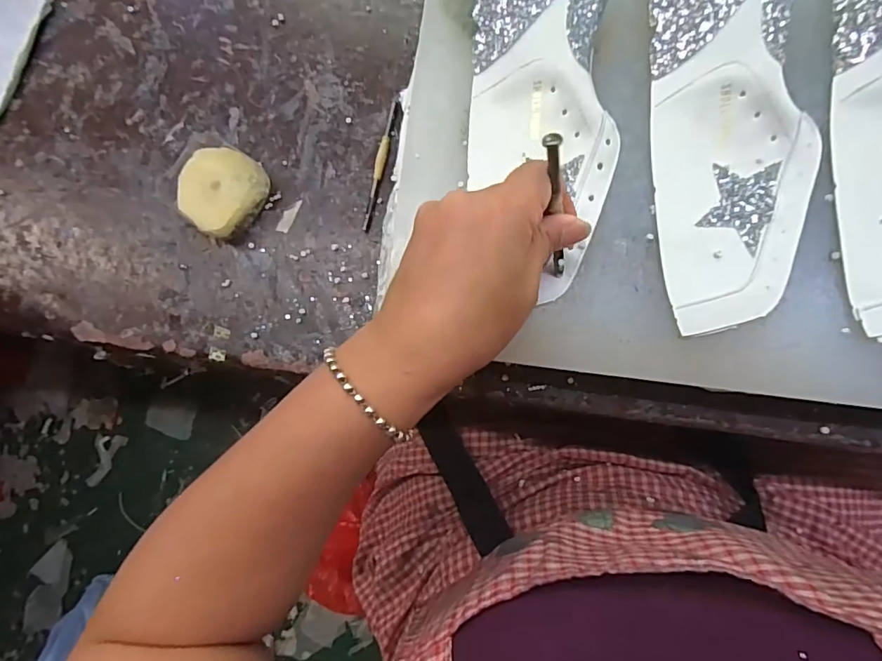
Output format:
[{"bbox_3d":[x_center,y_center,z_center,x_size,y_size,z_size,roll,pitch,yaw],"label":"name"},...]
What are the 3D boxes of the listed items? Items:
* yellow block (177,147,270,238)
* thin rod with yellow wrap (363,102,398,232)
[{"bbox_3d":[-0.163,-0.104,0.381,0.056,0.024,0.062,38,90,9],"label":"yellow block"},{"bbox_3d":[-0.045,-0.122,0.378,0.008,0.004,0.098,12,86,8],"label":"thin rod with yellow wrap"}]

